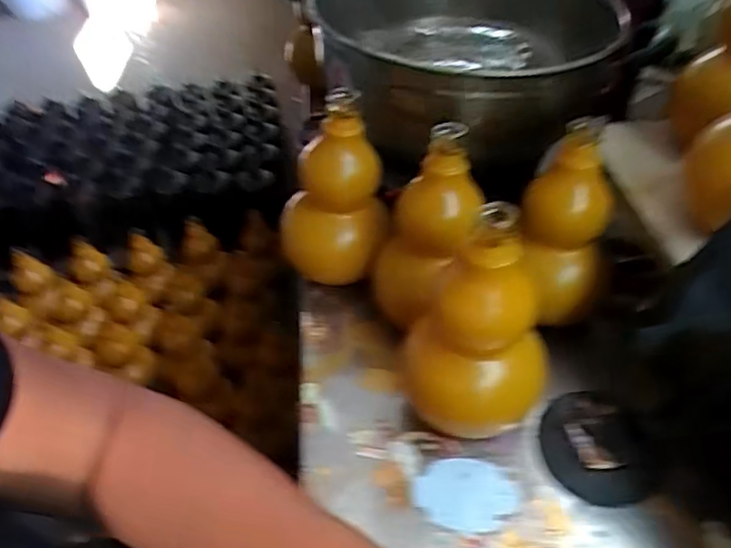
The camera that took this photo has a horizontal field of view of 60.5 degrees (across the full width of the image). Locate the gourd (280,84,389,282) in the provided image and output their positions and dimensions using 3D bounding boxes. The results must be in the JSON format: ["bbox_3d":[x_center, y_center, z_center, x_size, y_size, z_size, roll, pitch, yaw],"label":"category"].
[{"bbox_3d":[-0.031,-0.071,0.551,0.091,0.171,0.071,-5,42,-7],"label":"gourd"}]

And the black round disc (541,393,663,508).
[{"bbox_3d":[0.172,0.126,0.459,0.082,0.018,0.084,1,42,-1],"label":"black round disc"}]

